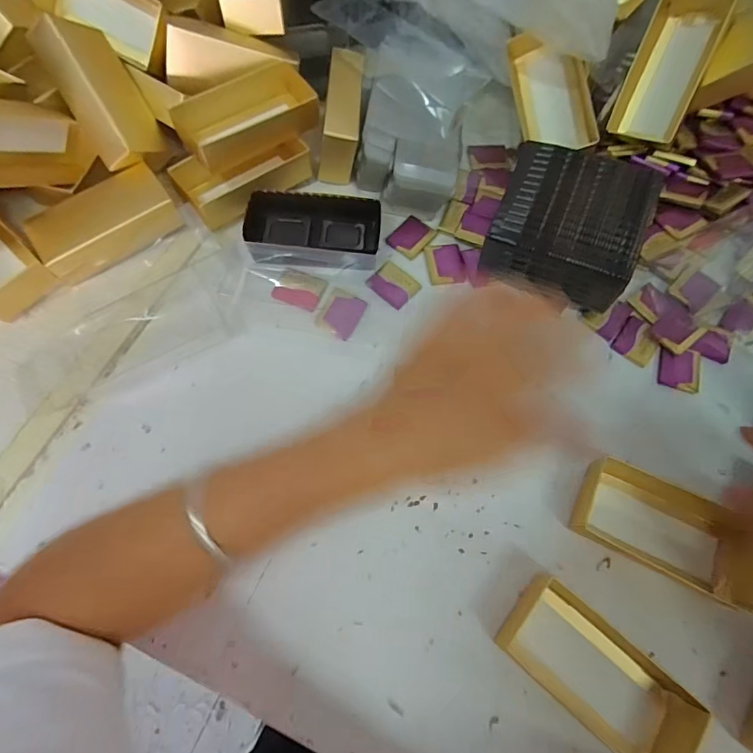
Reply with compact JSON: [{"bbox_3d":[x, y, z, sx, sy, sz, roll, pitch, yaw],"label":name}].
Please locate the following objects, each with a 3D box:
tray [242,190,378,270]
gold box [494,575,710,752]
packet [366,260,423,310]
[{"bbox_3d":[-0.056,-0.129,0.405,0.114,0.027,0.058,2,70,-2],"label":"tray"},{"bbox_3d":[0.145,0.192,0.292,0.120,0.027,0.057,40,73,11],"label":"gold box"},{"bbox_3d":[0.015,-0.081,0.403,0.041,0.004,0.036,40,73,11],"label":"packet"}]

